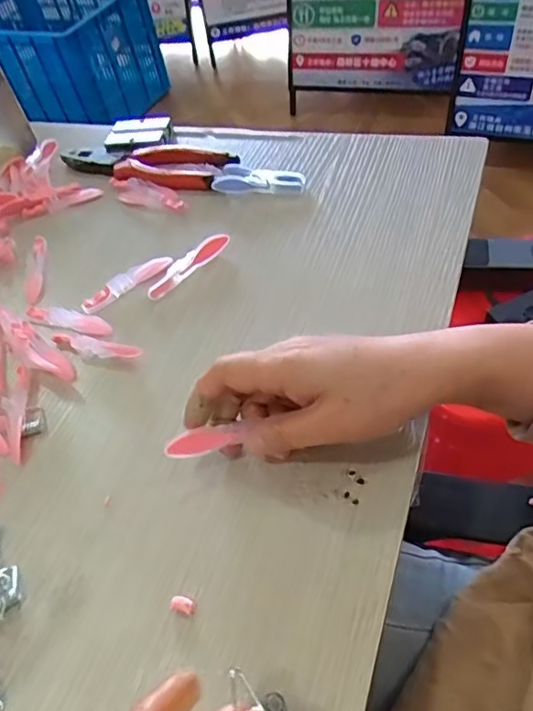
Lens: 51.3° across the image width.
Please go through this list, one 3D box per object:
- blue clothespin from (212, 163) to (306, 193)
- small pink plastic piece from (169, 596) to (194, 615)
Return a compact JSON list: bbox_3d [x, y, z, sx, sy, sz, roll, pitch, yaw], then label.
[{"bbox_3d":[-0.005,-0.159,0.498,0.081,0.011,0.032,5,53,16],"label":"blue clothespin"},{"bbox_3d":[-0.043,0.127,0.282,0.013,0.005,0.008,4,53,15],"label":"small pink plastic piece"}]

